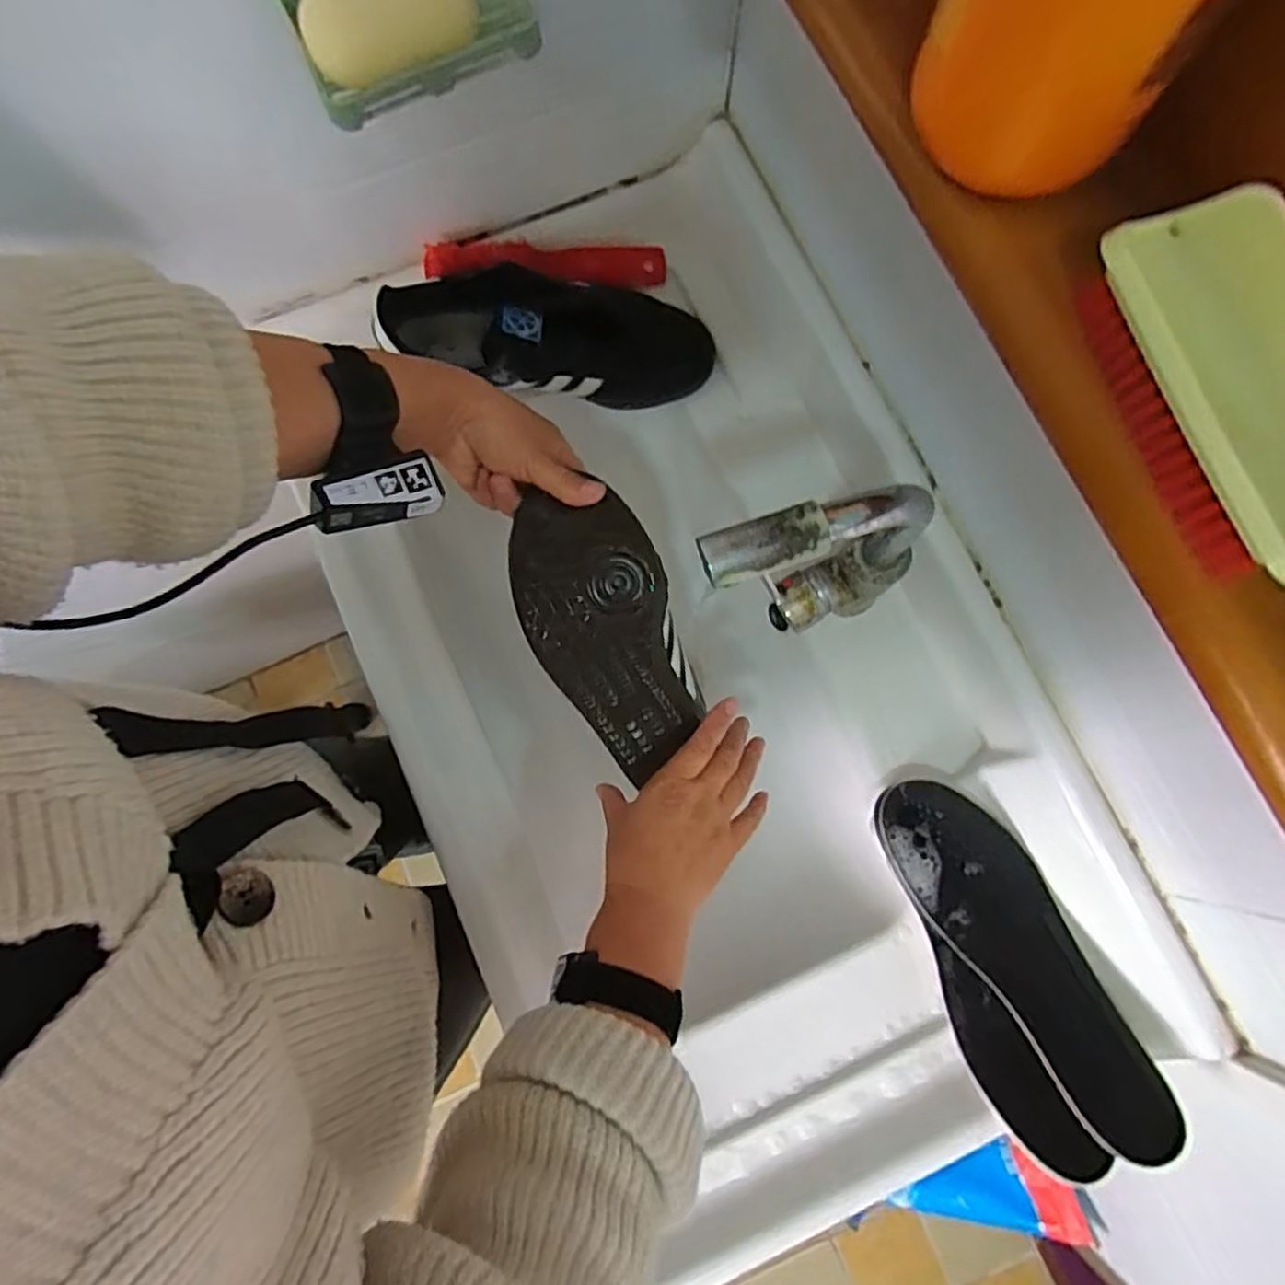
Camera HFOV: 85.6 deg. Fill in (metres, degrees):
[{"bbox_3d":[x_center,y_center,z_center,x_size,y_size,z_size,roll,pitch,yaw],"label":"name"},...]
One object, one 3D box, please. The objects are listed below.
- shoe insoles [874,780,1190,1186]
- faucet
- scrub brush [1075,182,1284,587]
[{"bbox_3d":[0.275,0.239,0.530,0.112,0.050,0.268,-20,65,-5],"label":"shoe insoles"},{"bbox_3d":[0.112,-0.047,0.472,0.167,0.220,0.045,-17,81,-4],"label":"faucet"},{"bbox_3d":[0.208,-0.086,0.241,0.058,0.038,0.137,-21,81,-5],"label":"scrub brush"}]

